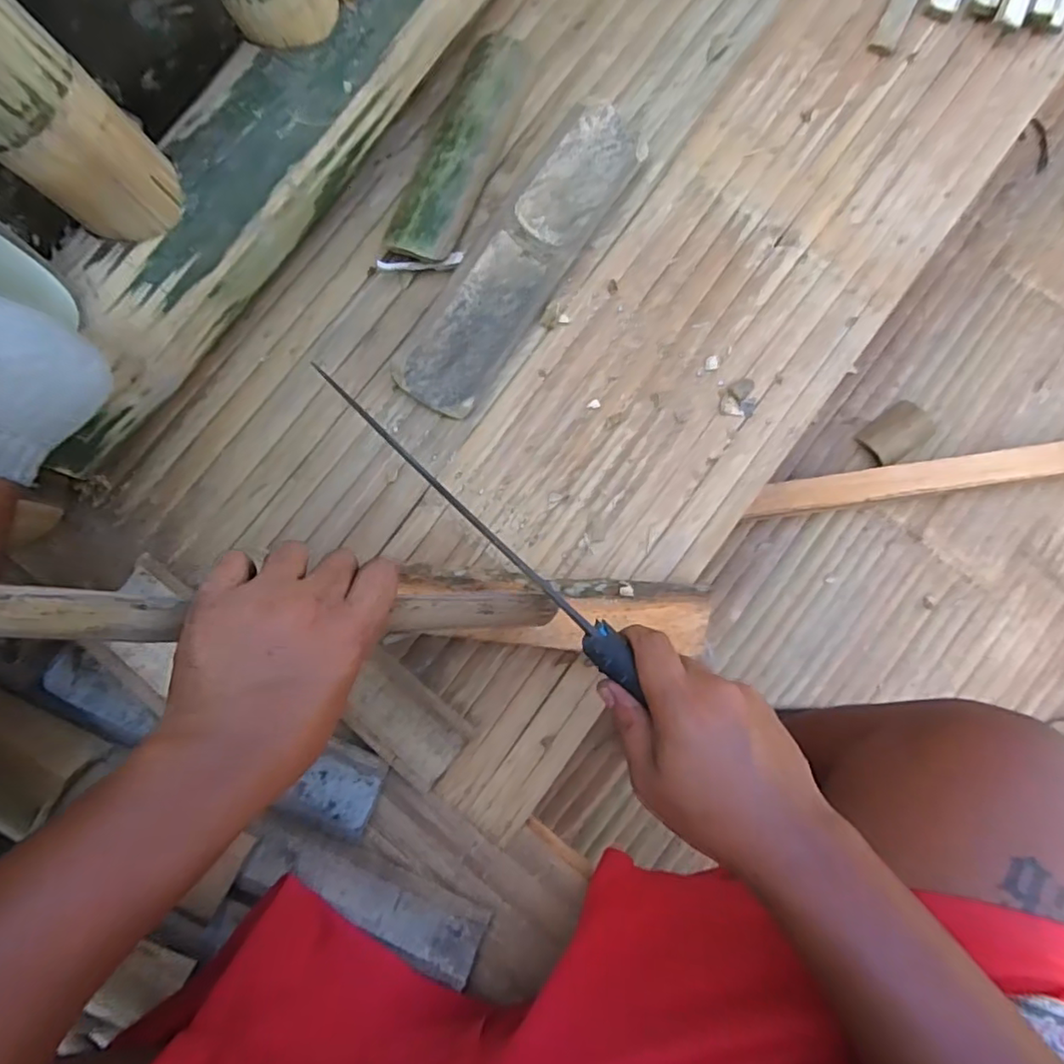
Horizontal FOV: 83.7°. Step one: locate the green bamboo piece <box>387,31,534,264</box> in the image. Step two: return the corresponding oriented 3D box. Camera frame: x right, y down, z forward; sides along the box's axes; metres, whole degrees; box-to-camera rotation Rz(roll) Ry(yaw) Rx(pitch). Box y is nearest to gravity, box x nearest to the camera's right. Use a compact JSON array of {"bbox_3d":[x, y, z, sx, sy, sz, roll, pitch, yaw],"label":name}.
[{"bbox_3d":[-0.061,-0.326,0.500,0.060,0.030,0.217,21,85,3],"label":"green bamboo piece"}]

